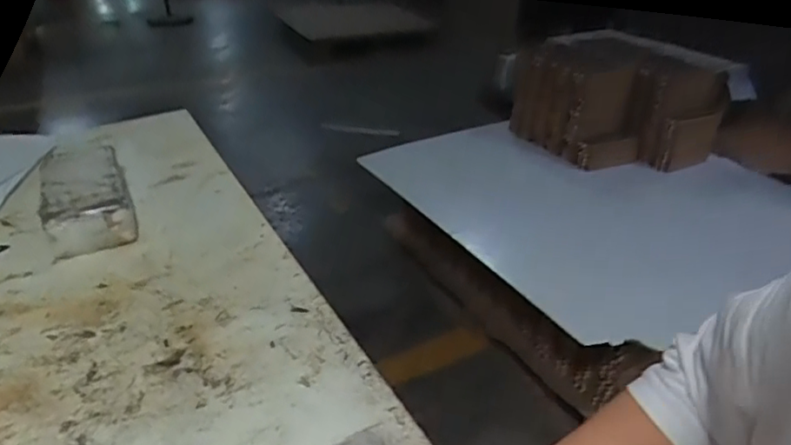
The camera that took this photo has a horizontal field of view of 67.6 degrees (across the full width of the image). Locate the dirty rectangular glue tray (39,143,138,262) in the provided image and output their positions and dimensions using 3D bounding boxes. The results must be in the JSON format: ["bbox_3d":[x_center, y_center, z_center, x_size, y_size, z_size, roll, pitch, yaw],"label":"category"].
[{"bbox_3d":[-0.430,-0.030,0.826,0.100,0.074,0.197,-14,32,-24],"label":"dirty rectangular glue tray"}]

